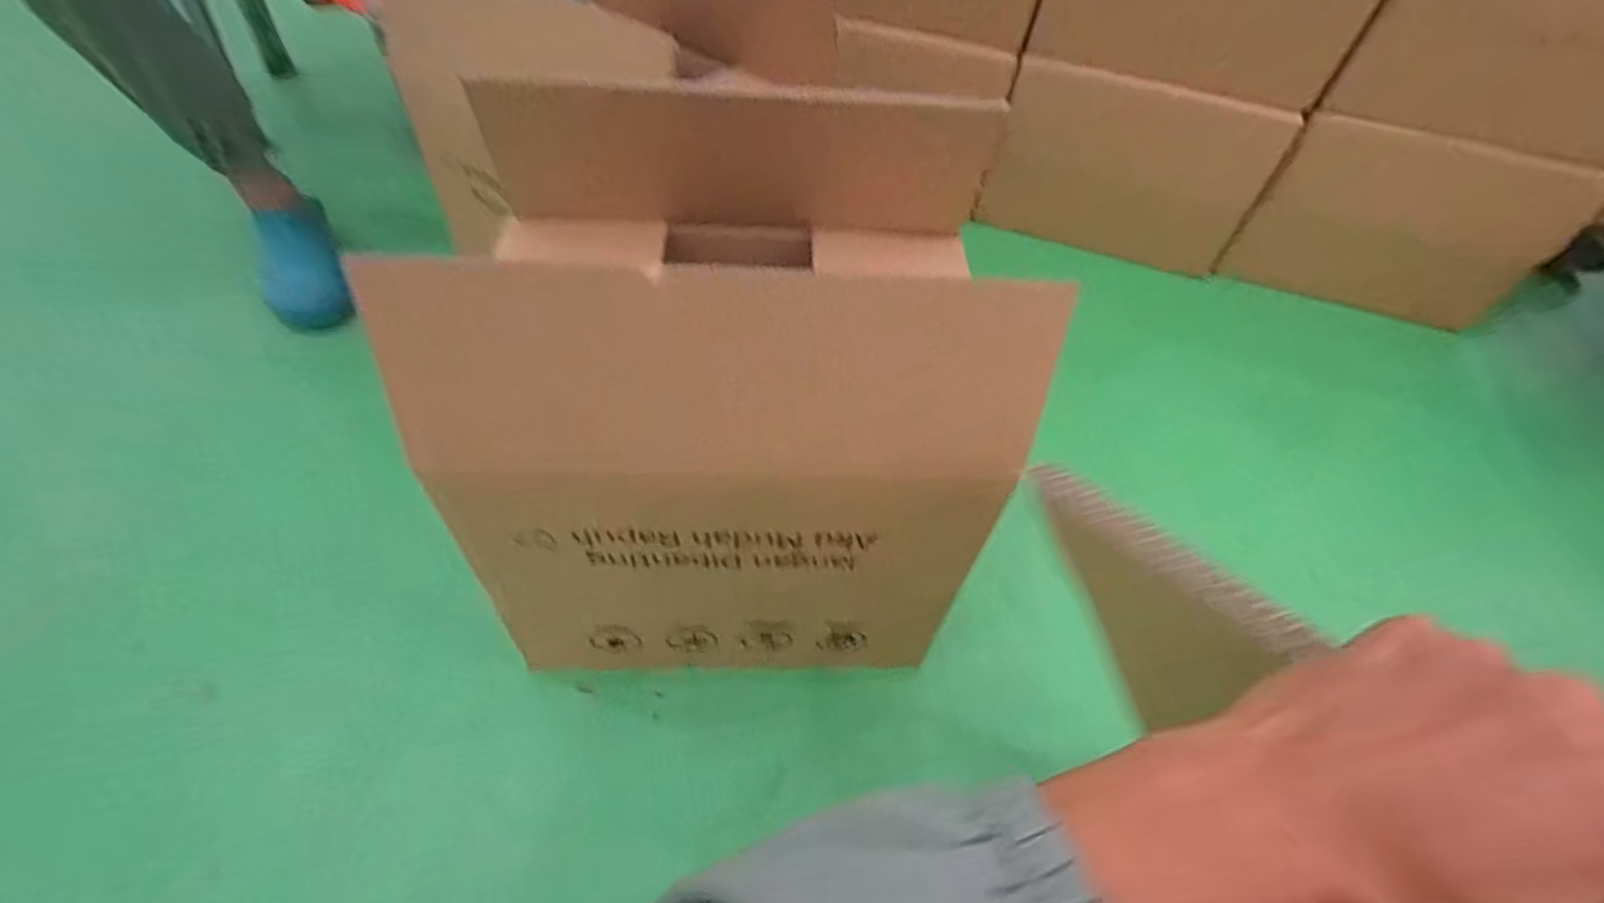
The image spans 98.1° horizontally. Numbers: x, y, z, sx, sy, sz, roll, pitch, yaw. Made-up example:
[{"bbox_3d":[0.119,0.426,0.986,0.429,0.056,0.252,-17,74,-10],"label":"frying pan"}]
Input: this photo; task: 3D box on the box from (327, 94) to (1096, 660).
[{"bbox_3d":[-0.055,-0.034,0.541,0.343,0.370,0.261,0,51,-5],"label":"box"}]

